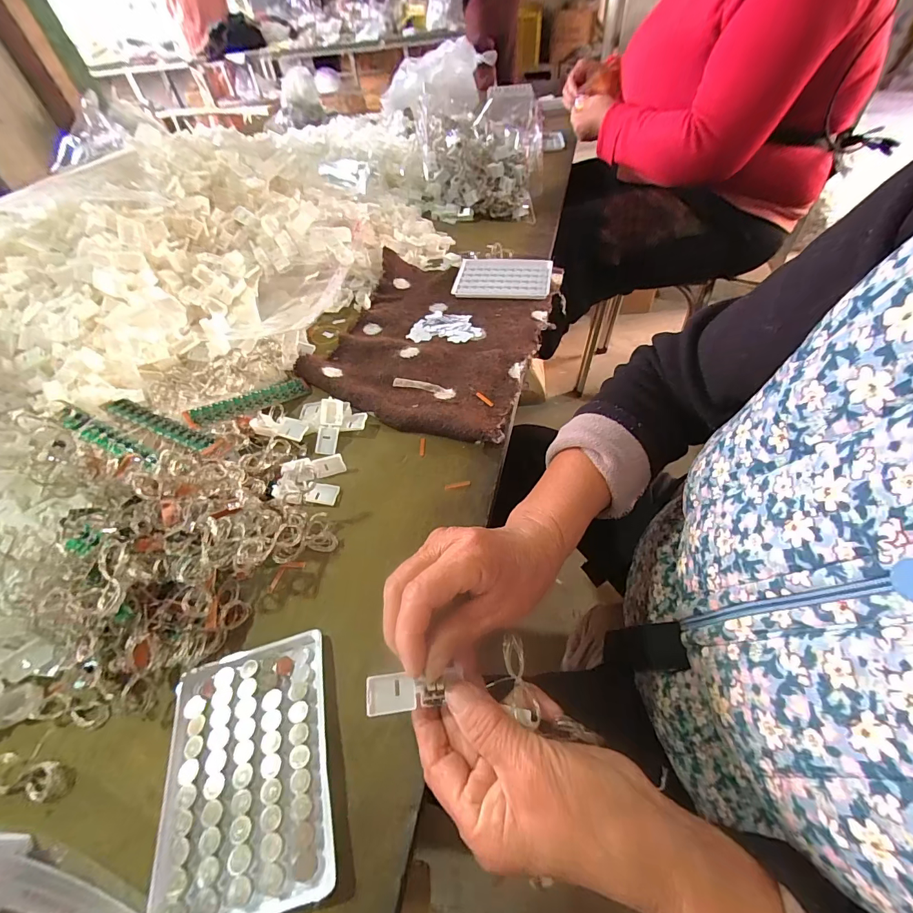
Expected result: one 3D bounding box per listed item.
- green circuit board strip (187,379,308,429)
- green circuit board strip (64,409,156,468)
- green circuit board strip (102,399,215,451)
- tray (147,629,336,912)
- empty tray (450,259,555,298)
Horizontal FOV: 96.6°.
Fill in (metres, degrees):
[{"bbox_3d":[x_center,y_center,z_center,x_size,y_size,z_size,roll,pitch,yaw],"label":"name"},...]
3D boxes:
[{"bbox_3d":[-0.215,-0.058,0.427,0.127,0.006,0.024,-32,85,-42],"label":"green circuit board strip"},{"bbox_3d":[-0.296,-0.015,0.347,0.101,0.014,0.019,18,54,20],"label":"green circuit board strip"},{"bbox_3d":[-0.266,-0.029,0.362,0.117,0.010,0.017,17,54,19],"label":"green circuit board strip"},{"bbox_3d":[-0.122,0.179,0.236,0.092,0.013,0.127,-15,50,-7],"label":"tray"},{"bbox_3d":[0.066,-0.257,0.577,0.133,0.008,0.096,3,51,8],"label":"empty tray"}]

